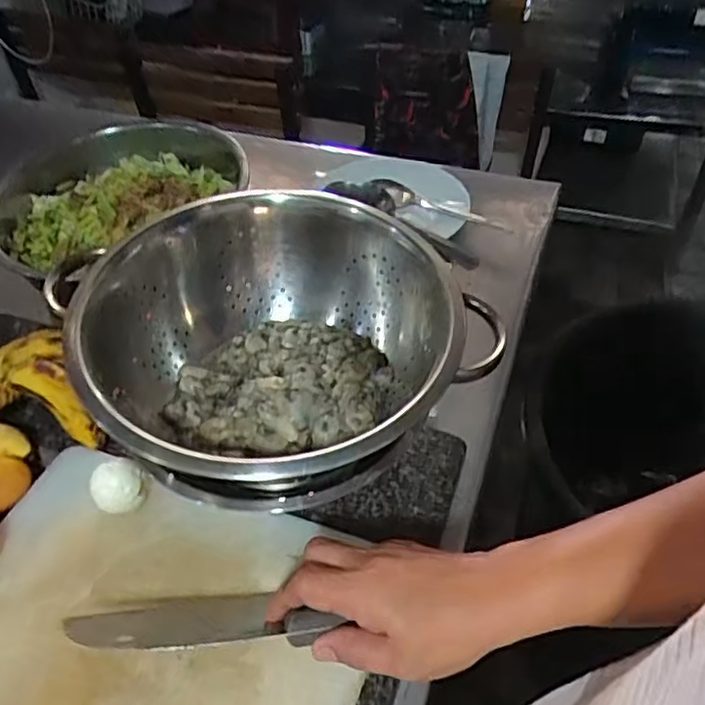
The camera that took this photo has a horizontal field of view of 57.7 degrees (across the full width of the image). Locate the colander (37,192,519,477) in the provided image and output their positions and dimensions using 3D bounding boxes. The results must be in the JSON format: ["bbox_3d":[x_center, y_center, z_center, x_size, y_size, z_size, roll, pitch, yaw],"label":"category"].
[{"bbox_3d":[-0.057,0.006,0.506,0.271,0.143,0.265,-1,45,1],"label":"colander"}]

